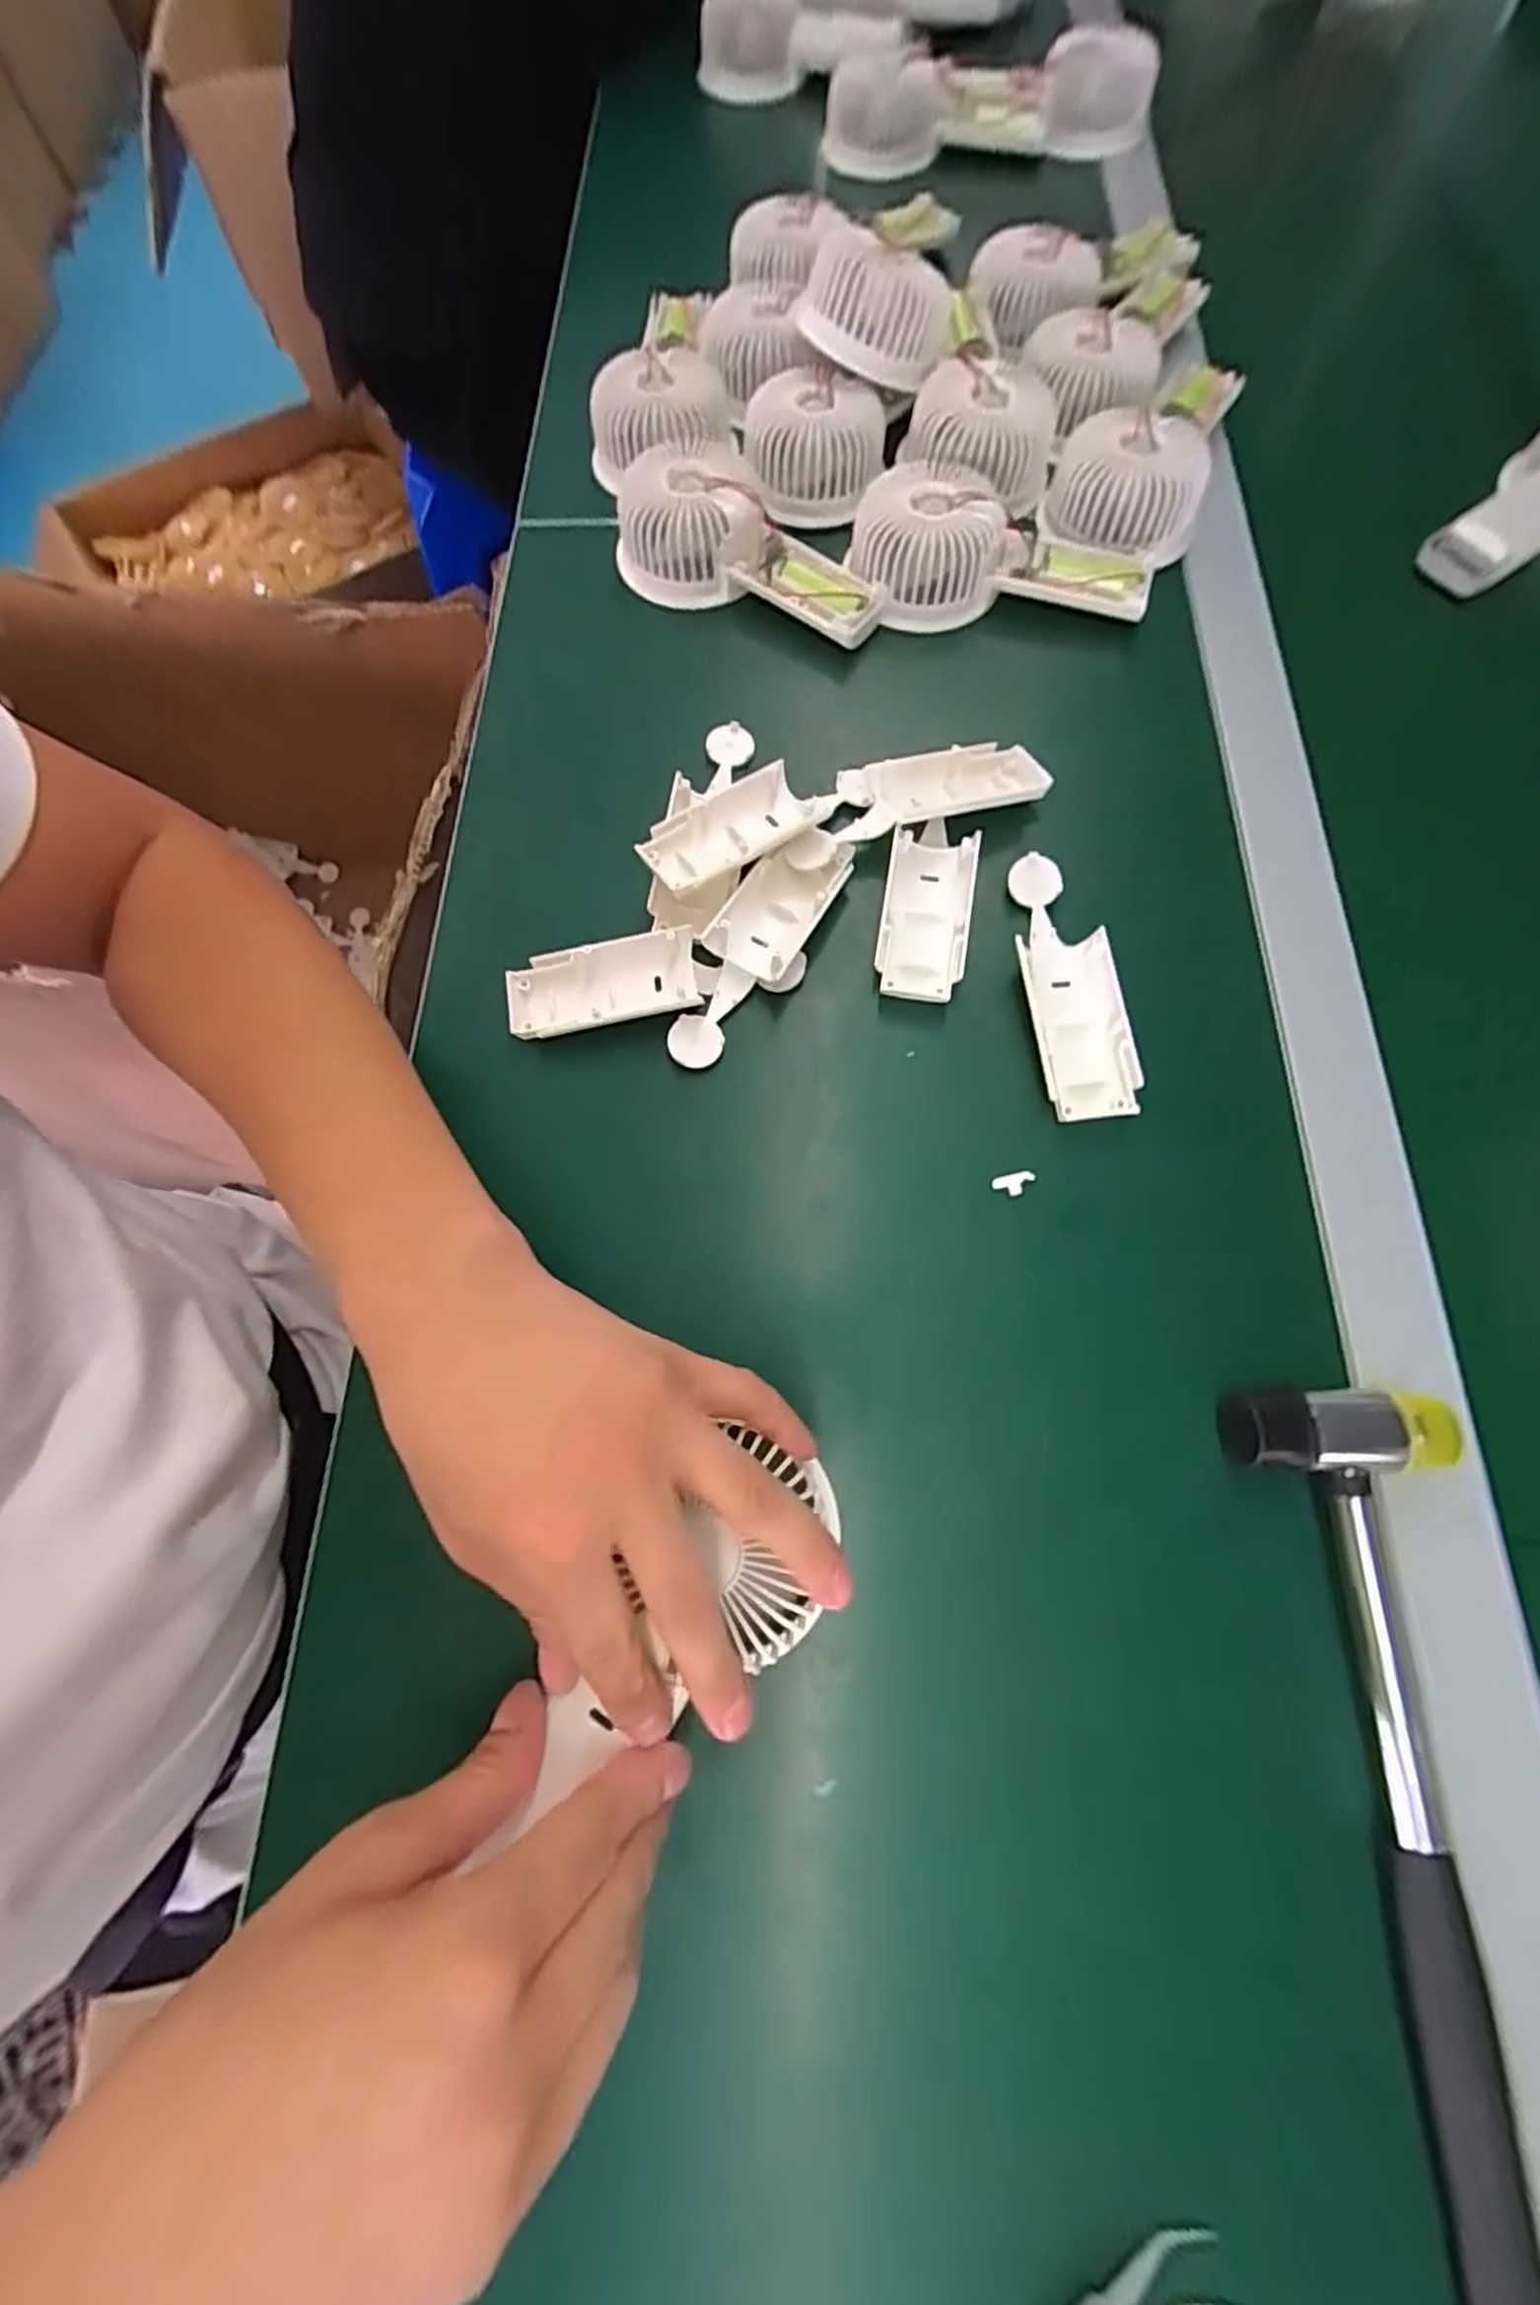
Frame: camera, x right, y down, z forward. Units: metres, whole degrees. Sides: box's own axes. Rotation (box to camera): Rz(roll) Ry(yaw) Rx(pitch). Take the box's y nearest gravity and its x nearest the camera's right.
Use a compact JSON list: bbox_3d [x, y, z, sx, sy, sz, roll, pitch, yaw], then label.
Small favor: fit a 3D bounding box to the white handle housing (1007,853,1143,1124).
[{"bbox_3d":[0.133,-0.076,0.350,0.039,0.019,0.130,-9,71,-3],"label":"white handle housing"}]

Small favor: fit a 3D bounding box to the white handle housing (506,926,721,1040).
[{"bbox_3d":[-0.072,-0.077,0.350,0.093,0.015,0.038,-8,71,-3],"label":"white handle housing"}]

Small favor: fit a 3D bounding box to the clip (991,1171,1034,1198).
[{"bbox_3d":[0.102,0.013,0.326,0.017,0.005,0.009,-10,71,-3],"label":"clip"}]

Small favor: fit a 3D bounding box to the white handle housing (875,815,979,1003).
[{"bbox_3d":[0.073,-0.113,0.364,0.040,0.026,0.091,10,72,4],"label":"white handle housing"}]

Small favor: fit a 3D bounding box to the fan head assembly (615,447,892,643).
[{"bbox_3d":[-0.012,-0.334,0.430,0.164,0.047,0.072,22,73,8],"label":"fan head assembly"}]

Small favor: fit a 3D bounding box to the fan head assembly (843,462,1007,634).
[{"bbox_3d":[0.083,-0.328,0.421,0.071,0.047,0.077,-22,73,-7],"label":"fan head assembly"}]

